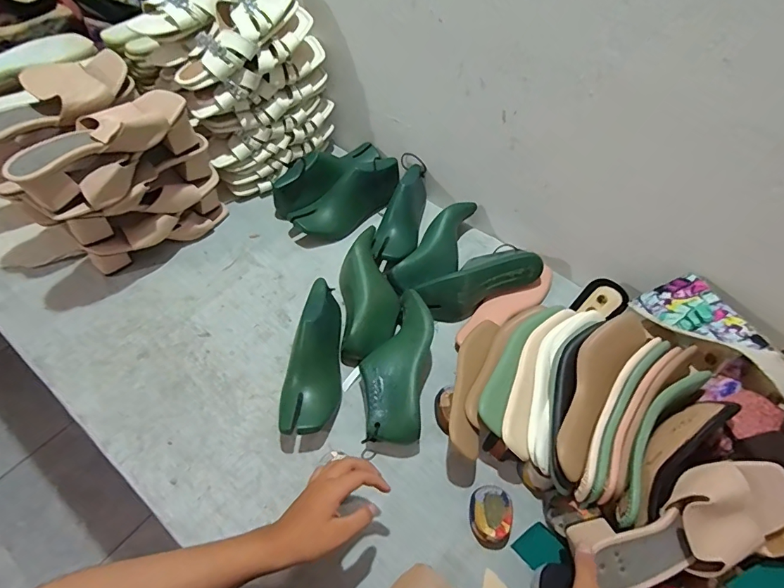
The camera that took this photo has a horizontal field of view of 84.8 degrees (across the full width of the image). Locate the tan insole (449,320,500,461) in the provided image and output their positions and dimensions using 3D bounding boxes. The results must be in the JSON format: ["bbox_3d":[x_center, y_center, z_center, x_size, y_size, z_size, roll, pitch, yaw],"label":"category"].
[{"bbox_3d":[0.116,0.122,0.615,0.049,0.028,0.220,16,56,7],"label":"tan insole"}]

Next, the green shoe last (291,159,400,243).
[{"bbox_3d":[-0.079,-0.181,0.822,0.231,0.090,0.084,-34,63,-6],"label":"green shoe last"}]

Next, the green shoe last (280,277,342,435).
[{"bbox_3d":[-0.116,0.087,0.625,0.078,0.096,0.220,-1,55,-4],"label":"green shoe last"}]

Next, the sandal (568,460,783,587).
[{"bbox_3d":[0.309,0.243,0.446,0.221,0.062,0.084,-23,59,-1],"label":"sandal"}]

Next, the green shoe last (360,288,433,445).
[{"bbox_3d":[0.010,0.103,0.635,0.096,0.075,0.228,12,56,5],"label":"green shoe last"}]

